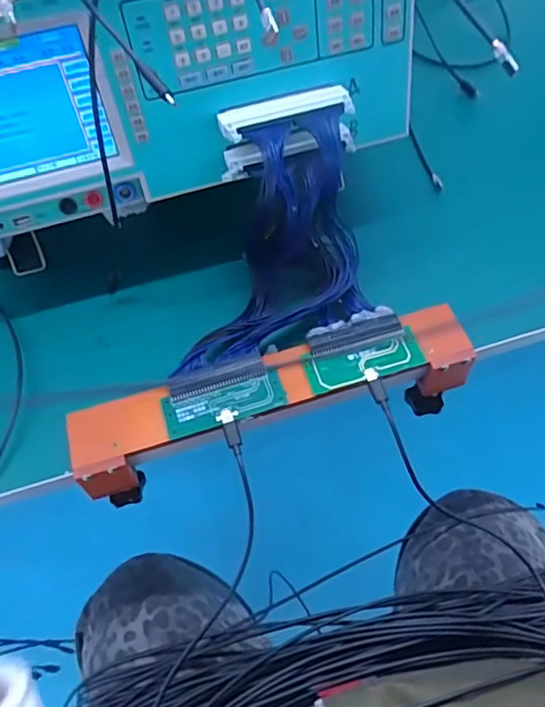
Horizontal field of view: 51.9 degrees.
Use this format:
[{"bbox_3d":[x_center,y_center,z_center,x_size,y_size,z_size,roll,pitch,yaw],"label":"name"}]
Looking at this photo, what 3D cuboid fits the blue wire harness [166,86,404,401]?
[{"bbox_3d":[-0.011,-0.092,0.454,0.189,0.146,0.160,-16,58,-6],"label":"blue wire harness"}]

